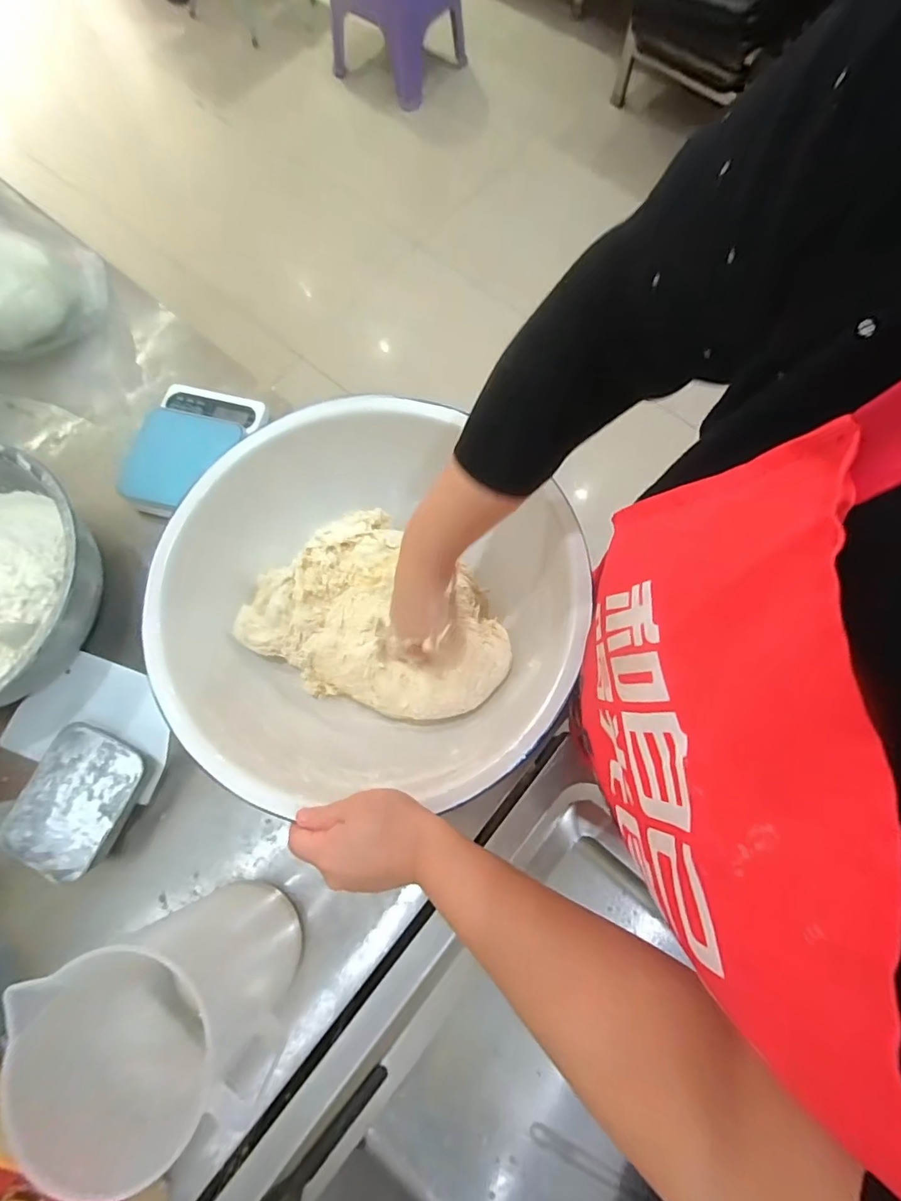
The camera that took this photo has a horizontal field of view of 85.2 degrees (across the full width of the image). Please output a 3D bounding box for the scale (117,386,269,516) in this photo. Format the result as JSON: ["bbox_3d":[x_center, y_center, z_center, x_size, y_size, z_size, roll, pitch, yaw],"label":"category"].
[{"bbox_3d":[-0.329,-0.188,0.635,0.130,0.039,0.182,15,75,4],"label":"scale"}]

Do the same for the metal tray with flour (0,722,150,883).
[{"bbox_3d":[-0.387,0.211,0.517,0.106,0.040,0.135,27,76,7],"label":"metal tray with flour"}]

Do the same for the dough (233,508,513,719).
[{"bbox_3d":[-0.073,0.008,0.522,0.275,0.061,0.200,14,75,4],"label":"dough"}]

